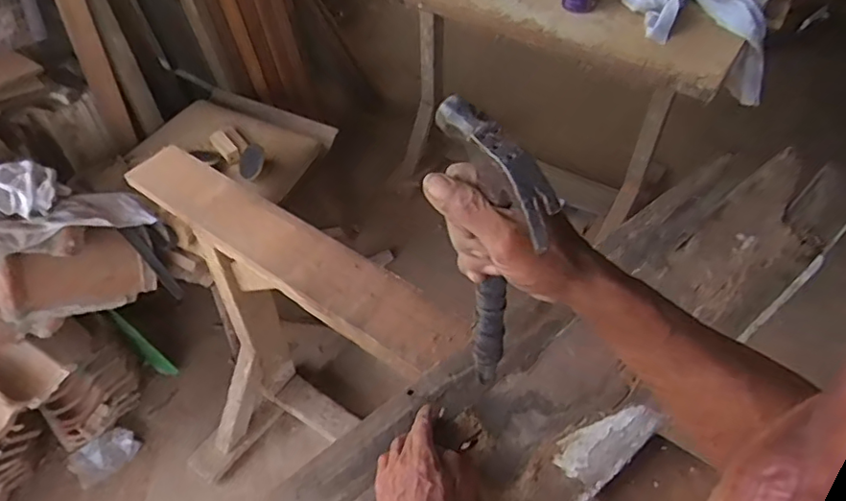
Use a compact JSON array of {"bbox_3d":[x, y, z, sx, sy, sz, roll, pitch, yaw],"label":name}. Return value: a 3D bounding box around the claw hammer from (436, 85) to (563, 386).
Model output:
[{"bbox_3d":[0.045,0.031,0.473,0.037,0.323,0.106,-36,60,-25],"label":"claw hammer"}]

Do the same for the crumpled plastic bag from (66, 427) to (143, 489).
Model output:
[{"bbox_3d":[-0.810,0.519,1.477,0.163,0.048,0.088,-31,57,-21],"label":"crumpled plastic bag"}]

